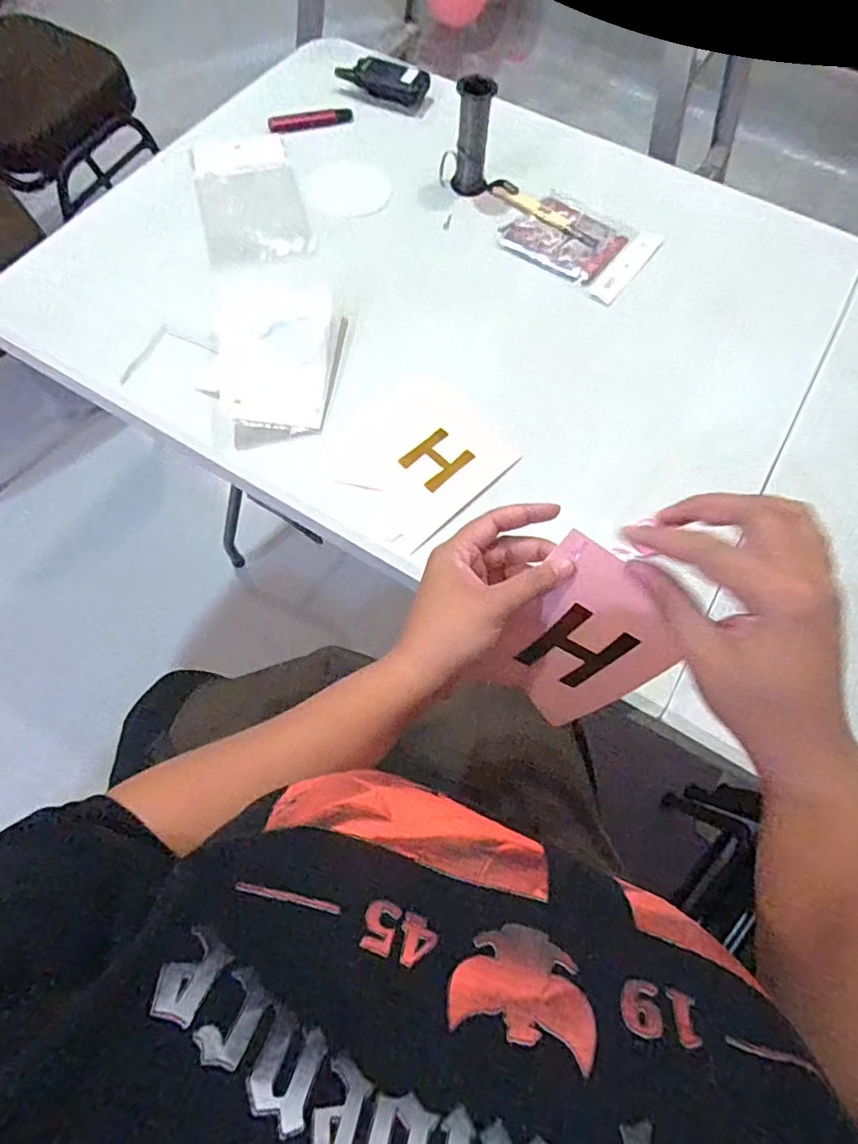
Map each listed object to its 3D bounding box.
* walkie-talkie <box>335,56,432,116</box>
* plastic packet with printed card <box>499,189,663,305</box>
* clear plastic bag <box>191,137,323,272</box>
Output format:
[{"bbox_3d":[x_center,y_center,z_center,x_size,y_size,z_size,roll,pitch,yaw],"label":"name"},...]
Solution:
[{"bbox_3d":[-0.068,-0.733,0.862,0.134,0.025,0.060,22,70,7],"label":"walkie-talkie"},{"bbox_3d":[0.195,-0.431,0.758,0.176,0.006,0.140,34,72,11],"label":"plastic packet with printed card"},{"bbox_3d":[-0.234,-0.495,0.765,0.131,0.008,0.244,-14,70,-7],"label":"clear plastic bag"}]

